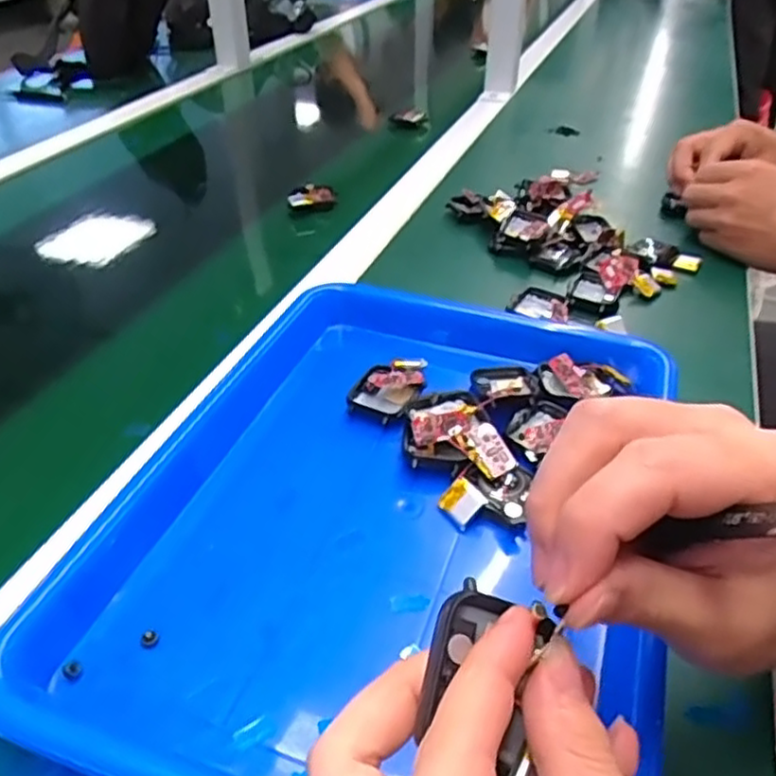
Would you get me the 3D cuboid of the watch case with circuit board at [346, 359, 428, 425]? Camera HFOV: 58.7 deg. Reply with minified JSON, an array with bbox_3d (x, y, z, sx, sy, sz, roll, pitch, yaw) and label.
[{"bbox_3d":[0.002,-0.002,0.428,0.040,0.019,0.063,16,40,15],"label":"watch case with circuit board"}]

